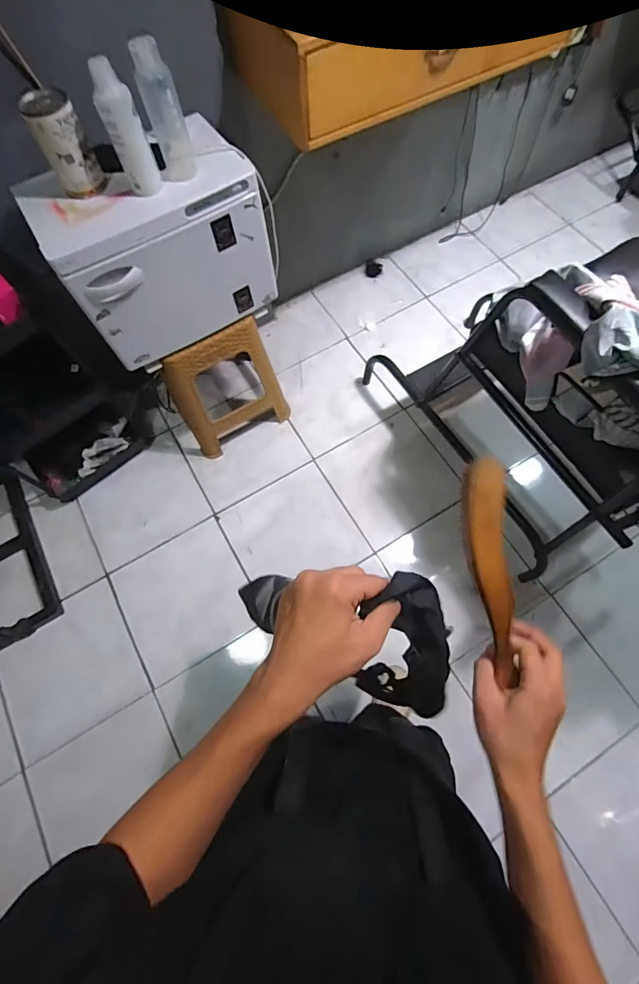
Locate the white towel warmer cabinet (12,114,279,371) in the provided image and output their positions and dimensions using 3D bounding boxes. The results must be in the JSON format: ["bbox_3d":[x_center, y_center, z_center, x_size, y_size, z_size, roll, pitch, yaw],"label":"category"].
[{"bbox_3d":[-0.371,-0.578,0.978,0.451,0.300,0.258,-30,71,-9],"label":"white towel warmer cabinet"}]

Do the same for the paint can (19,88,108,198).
[{"bbox_3d":[-0.492,-0.675,0.789,0.086,0.130,0.104,-22,70,-6],"label":"paint can"}]

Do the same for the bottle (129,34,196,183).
[{"bbox_3d":[-0.297,-0.719,0.763,0.075,0.187,0.080,-20,70,-5],"label":"bottle"}]

